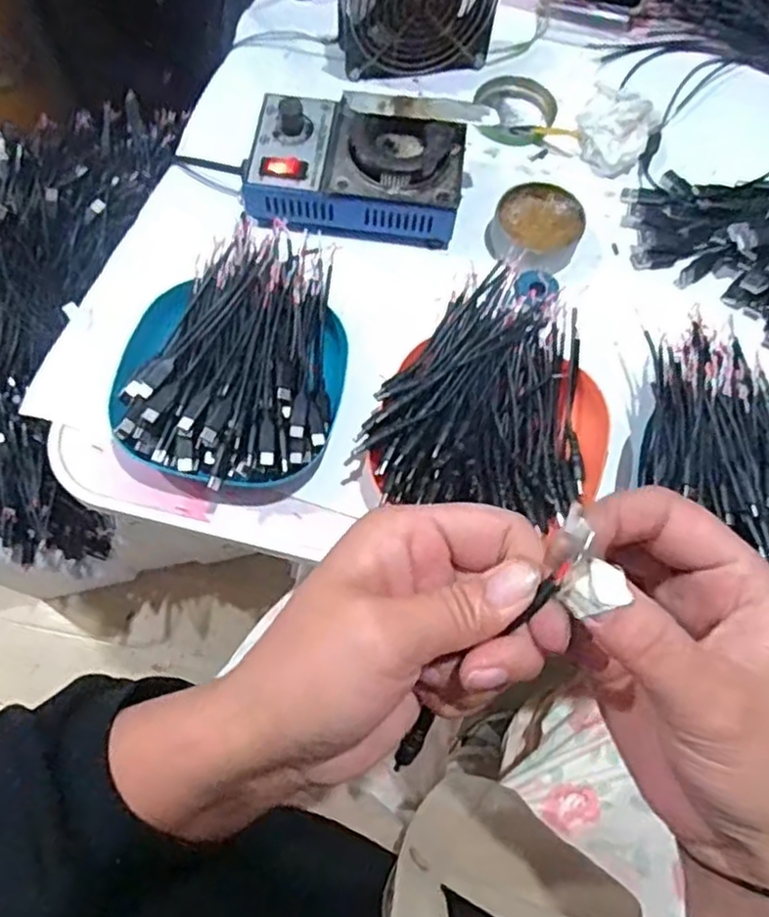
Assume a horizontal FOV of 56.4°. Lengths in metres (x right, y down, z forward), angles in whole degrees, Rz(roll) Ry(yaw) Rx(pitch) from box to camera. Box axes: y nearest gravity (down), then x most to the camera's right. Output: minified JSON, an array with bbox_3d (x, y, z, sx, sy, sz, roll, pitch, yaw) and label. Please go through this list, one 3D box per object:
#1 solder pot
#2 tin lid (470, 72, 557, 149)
[{"bbox_3d":[-0.016,-0.205,0.508,0.160,0.052,0.104,9,68,1],"label":"solder pot"},{"bbox_3d":[0.104,-0.282,0.582,0.065,0.008,0.069,1,68,-2],"label":"tin lid"}]

